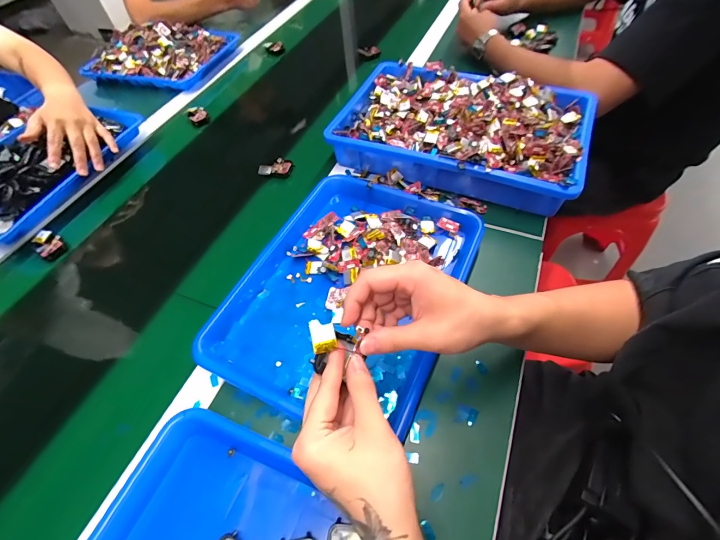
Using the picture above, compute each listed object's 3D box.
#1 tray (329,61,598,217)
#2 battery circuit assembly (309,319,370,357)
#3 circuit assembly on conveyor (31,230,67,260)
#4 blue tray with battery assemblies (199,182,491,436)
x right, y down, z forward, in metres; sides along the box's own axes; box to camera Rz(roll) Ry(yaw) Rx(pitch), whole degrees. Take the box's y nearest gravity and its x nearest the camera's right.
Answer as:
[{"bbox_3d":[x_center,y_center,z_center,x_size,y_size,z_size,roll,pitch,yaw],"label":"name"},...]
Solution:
[{"bbox_3d":[0.155,-0.232,0.576,0.382,0.086,0.233,19,59,16],"label":"tray"},{"bbox_3d":[-0.018,0.055,0.285,0.046,0.012,0.022,10,53,-17],"label":"battery circuit assembly"},{"bbox_3d":[-0.476,-0.040,0.545,0.047,0.019,0.035,32,63,23],"label":"circuit assembly on conveyor"},{"bbox_3d":[-0.012,0.017,0.439,0.249,0.038,0.321,20,59,17],"label":"blue tray with battery assemblies"}]

